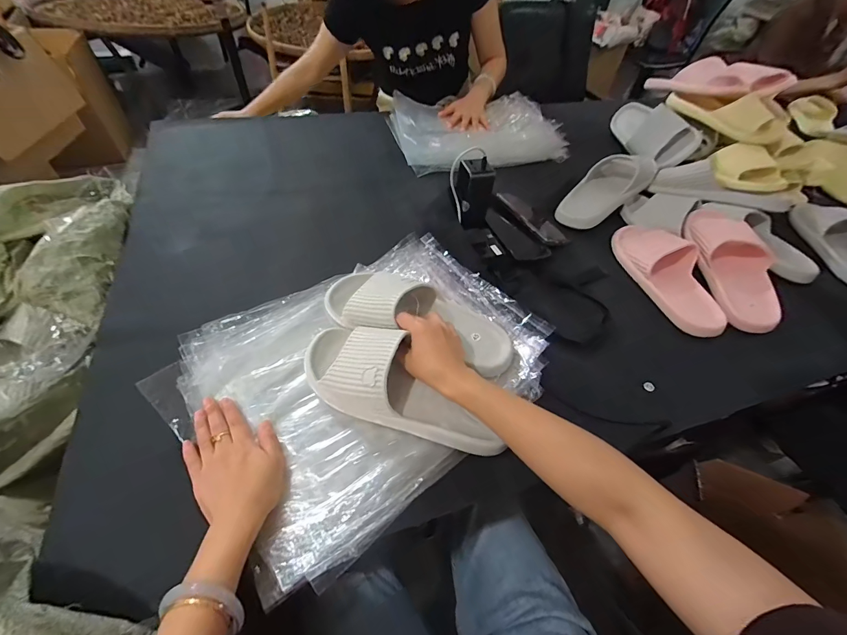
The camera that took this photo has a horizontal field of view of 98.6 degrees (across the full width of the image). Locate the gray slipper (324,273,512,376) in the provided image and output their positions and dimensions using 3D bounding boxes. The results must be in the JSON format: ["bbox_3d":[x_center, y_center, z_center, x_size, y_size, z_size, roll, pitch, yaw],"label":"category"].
[{"bbox_3d":[-0.008,-0.003,0.521,0.277,0.075,0.101,20,53,3],"label":"gray slipper"}]

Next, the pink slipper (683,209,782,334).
[{"bbox_3d":[0.544,-0.093,0.629,0.108,0.061,0.241,4,52,-2],"label":"pink slipper"}]

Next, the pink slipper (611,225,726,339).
[{"bbox_3d":[0.429,-0.081,0.625,0.106,0.056,0.232,-2,52,-6],"label":"pink slipper"}]

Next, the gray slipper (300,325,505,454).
[{"bbox_3d":[-0.034,0.081,0.437,0.269,0.060,0.102,27,54,17],"label":"gray slipper"}]

